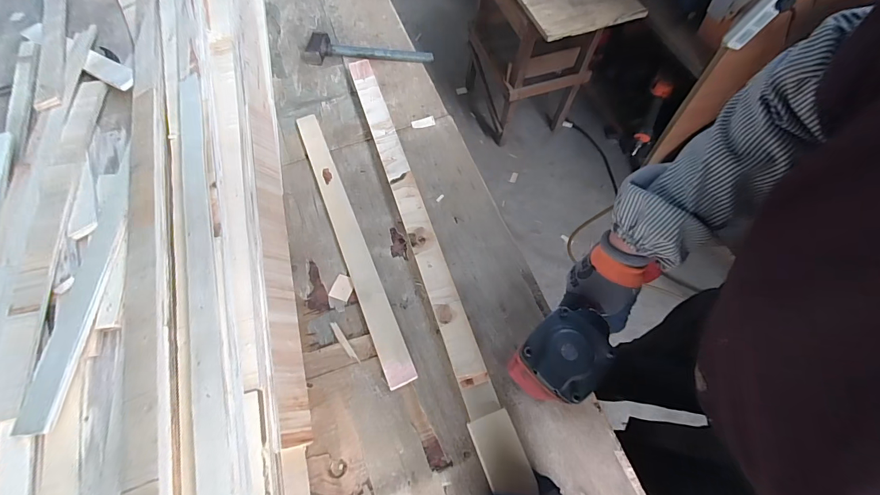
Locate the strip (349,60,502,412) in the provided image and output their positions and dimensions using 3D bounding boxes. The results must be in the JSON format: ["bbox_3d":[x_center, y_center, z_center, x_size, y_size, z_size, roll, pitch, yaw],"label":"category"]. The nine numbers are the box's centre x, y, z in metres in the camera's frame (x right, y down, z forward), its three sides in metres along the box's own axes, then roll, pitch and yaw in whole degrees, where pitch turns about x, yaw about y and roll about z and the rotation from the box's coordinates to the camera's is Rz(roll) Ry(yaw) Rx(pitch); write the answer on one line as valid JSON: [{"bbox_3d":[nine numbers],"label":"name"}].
[{"bbox_3d":[-0.062,-0.089,0.709,0.052,0.034,0.792,-17,65,-9],"label":"strip"}]

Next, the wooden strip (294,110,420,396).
[{"bbox_3d":[-0.178,-0.032,0.704,0.049,0.016,0.602,-22,66,-9],"label":"wooden strip"}]

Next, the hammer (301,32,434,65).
[{"bbox_3d":[-0.176,-0.486,0.918,0.315,0.035,0.093,7,65,5],"label":"hammer"}]

